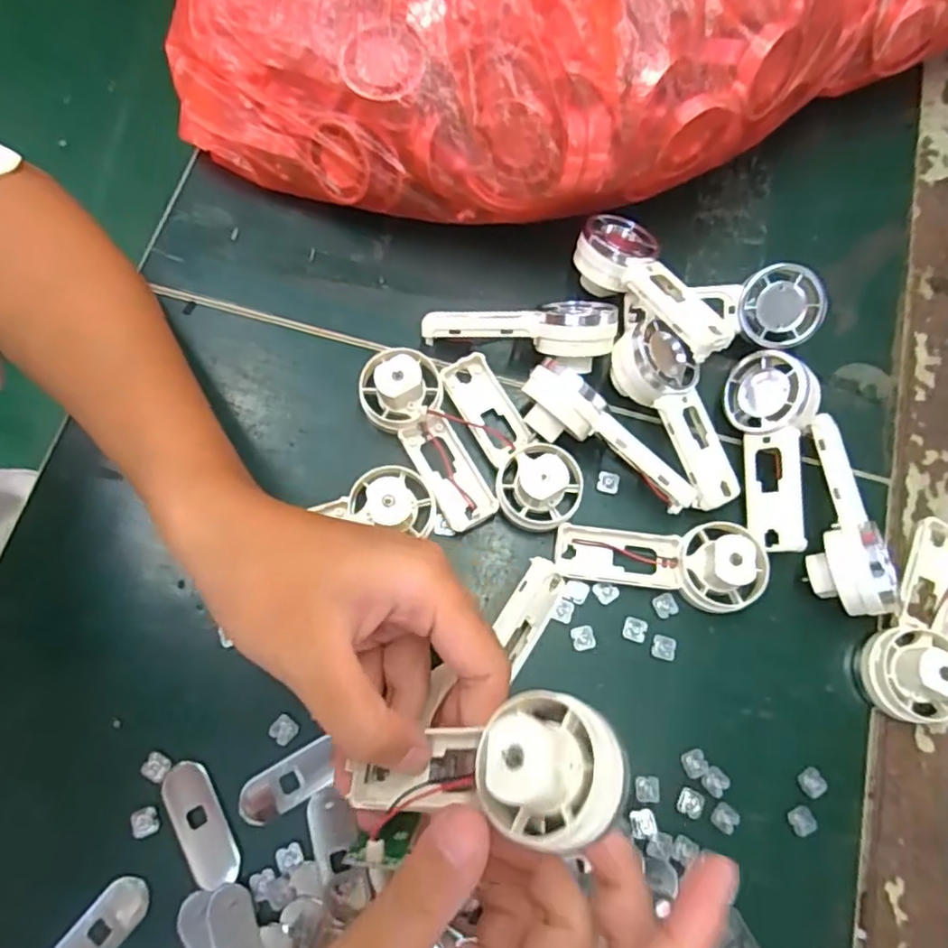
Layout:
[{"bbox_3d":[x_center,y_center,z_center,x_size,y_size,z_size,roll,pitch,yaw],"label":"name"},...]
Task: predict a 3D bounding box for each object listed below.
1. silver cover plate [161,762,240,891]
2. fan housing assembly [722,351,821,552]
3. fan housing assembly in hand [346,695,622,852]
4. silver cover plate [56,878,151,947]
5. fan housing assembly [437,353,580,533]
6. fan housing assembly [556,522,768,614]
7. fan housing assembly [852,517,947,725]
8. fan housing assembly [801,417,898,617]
[{"bbox_3d":[-0.112,0.143,0.262,0.018,0.004,0.049,-28,76,-10],"label":"silver cover plate"},{"bbox_3d":[0.137,-0.012,0.300,0.038,0.032,0.091,10,73,1],"label":"fan housing assembly"},{"bbox_3d":[-0.001,0.090,0.194,0.031,0.092,0.037,7,66,-46],"label":"fan housing assembly in hand"},{"bbox_3d":[-0.149,0.182,0.252,0.018,0.006,0.049,39,75,9],"label":"silver cover plate"},{"bbox_3d":[0.014,-0.018,0.301,0.036,0.028,0.093,-30,76,-11],"label":"fan housing assembly"},{"bbox_3d":[0.084,0.041,0.287,0.093,0.031,0.038,1,73,-2],"label":"fan housing assembly"},{"bbox_3d":[0.200,0.061,0.284,0.035,0.035,0.092,24,73,5],"label":"fan housing assembly"},{"bbox_3d":[0.162,0.019,0.294,0.024,0.034,0.090,-3,73,-3],"label":"fan housing assembly"}]

